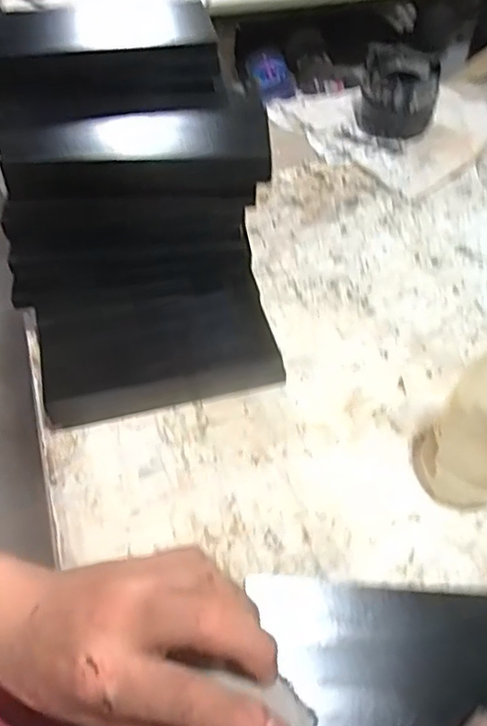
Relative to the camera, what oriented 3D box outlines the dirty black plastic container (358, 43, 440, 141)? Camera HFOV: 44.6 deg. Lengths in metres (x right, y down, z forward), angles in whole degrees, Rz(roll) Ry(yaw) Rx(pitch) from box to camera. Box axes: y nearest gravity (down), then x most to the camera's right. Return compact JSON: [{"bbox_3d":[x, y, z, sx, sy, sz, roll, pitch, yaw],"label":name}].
[{"bbox_3d":[0.214,-0.372,0.822,0.105,0.082,0.114,13,52,9],"label":"dirty black plastic container"}]

